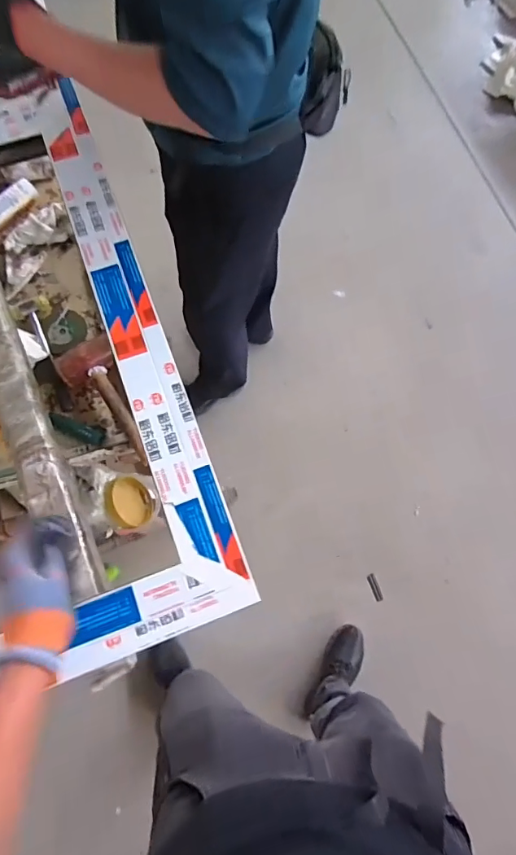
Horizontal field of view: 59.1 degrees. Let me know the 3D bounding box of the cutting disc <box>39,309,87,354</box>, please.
[{"bbox_3d":[-0.423,-0.214,0.992,0.093,0.007,0.088,4,71,-12],"label":"cutting disc"}]

